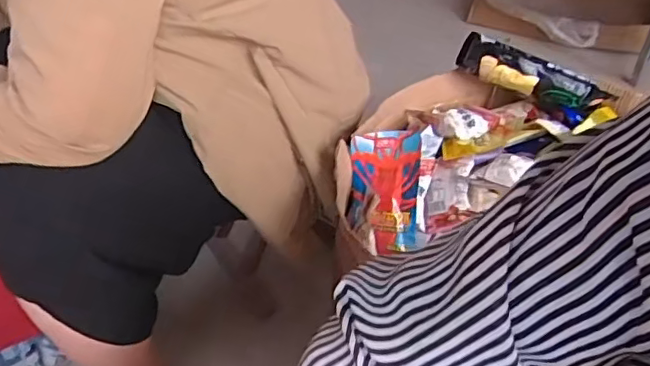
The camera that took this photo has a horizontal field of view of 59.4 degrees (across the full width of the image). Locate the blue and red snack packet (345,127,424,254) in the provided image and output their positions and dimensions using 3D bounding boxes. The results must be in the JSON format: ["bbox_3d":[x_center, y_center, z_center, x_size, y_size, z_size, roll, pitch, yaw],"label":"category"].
[{"bbox_3d":[0.081,0.007,0.783,0.102,0.160,0.040,5,7,21],"label":"blue and red snack packet"}]

